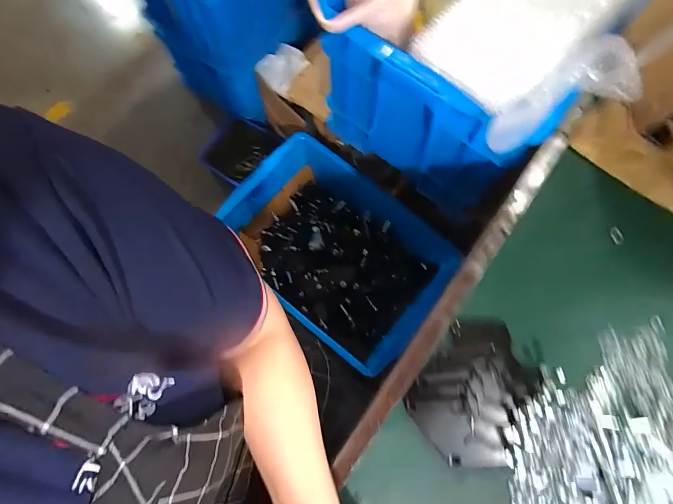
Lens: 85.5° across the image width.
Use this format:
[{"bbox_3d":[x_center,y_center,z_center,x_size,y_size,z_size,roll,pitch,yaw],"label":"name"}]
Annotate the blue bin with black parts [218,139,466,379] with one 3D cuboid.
[{"bbox_3d":[-0.002,-0.020,0.972,0.503,0.185,0.365,36,78,9],"label":"blue bin with black parts"}]

